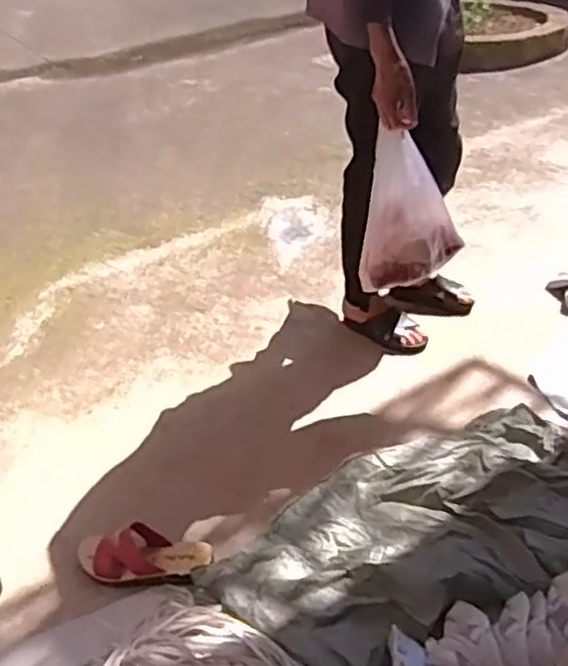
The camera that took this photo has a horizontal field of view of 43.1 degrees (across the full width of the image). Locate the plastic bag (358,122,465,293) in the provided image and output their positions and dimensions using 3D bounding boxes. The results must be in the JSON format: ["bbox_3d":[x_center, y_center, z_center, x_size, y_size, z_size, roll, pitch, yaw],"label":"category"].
[{"bbox_3d":[0.227,-0.209,1.277,0.156,0.263,0.086,12,39,16],"label":"plastic bag"}]

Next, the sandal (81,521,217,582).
[{"bbox_3d":[-0.223,0.352,1.137,0.215,0.065,0.077,-3,33,-1],"label":"sandal"}]

